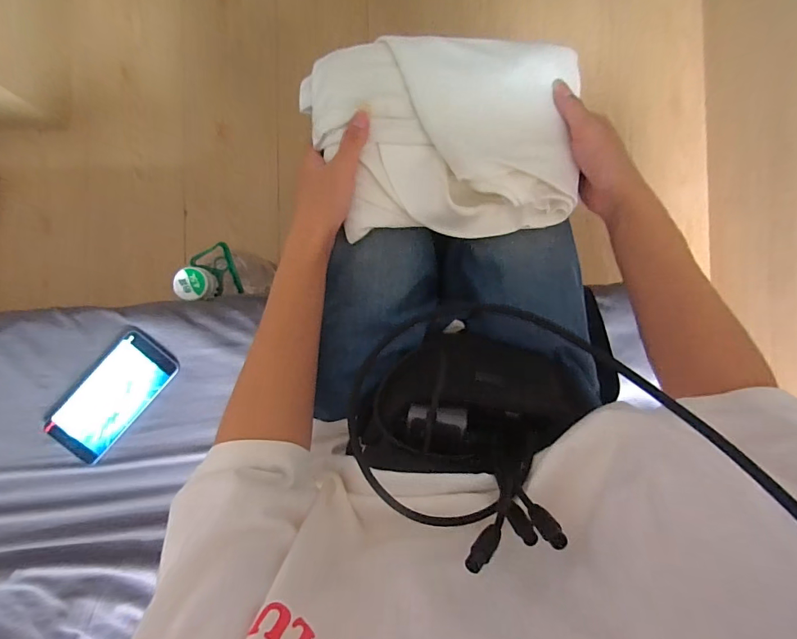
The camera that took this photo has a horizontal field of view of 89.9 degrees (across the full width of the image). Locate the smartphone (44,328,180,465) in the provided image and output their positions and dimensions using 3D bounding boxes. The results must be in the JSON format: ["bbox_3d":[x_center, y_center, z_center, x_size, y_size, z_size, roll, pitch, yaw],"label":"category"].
[{"bbox_3d":[-0.368,0.098,0.513,0.085,0.011,0.169,41,87,-2],"label":"smartphone"}]

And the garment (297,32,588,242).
[{"bbox_3d":[0.042,-0.172,0.381,0.250,0.044,0.183,-1,89,-4],"label":"garment"}]

